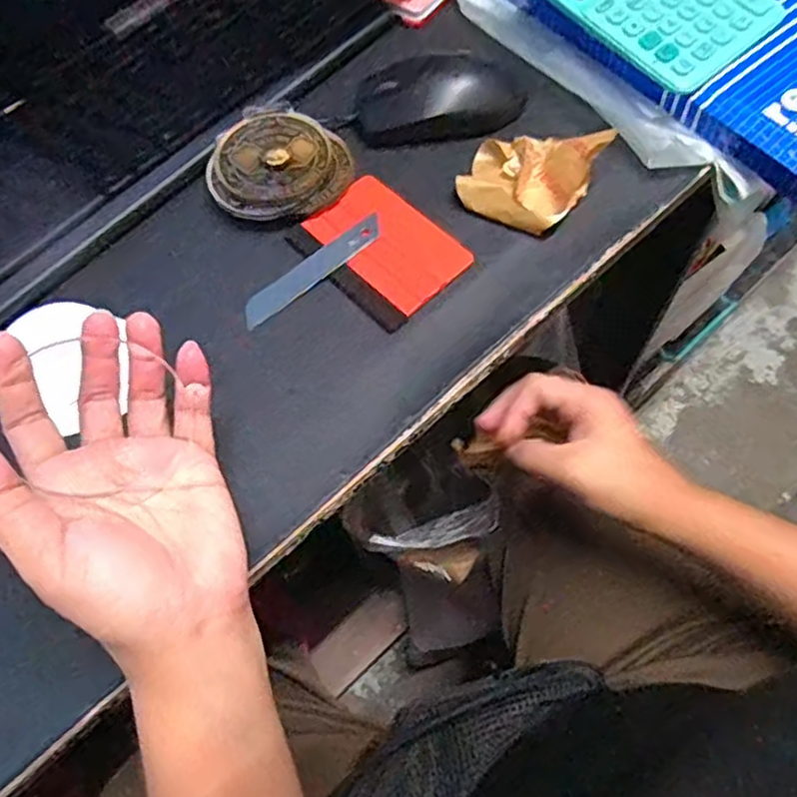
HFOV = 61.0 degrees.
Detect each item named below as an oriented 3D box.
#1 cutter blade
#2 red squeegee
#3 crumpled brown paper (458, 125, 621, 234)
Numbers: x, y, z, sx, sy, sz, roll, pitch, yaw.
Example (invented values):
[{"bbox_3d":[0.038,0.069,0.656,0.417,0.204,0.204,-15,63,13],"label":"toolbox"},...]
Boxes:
[{"bbox_3d":[-0.053,-0.079,0.413,0.100,0.004,0.019,-38,74,-7],"label":"cutter blade"},{"bbox_3d":[-0.012,-0.094,0.415,0.071,0.004,0.097,-41,70,-14],"label":"red squeegee"},{"bbox_3d":[0.080,-0.141,0.416,0.077,0.037,0.060,25,69,14],"label":"crumpled brown paper"}]

